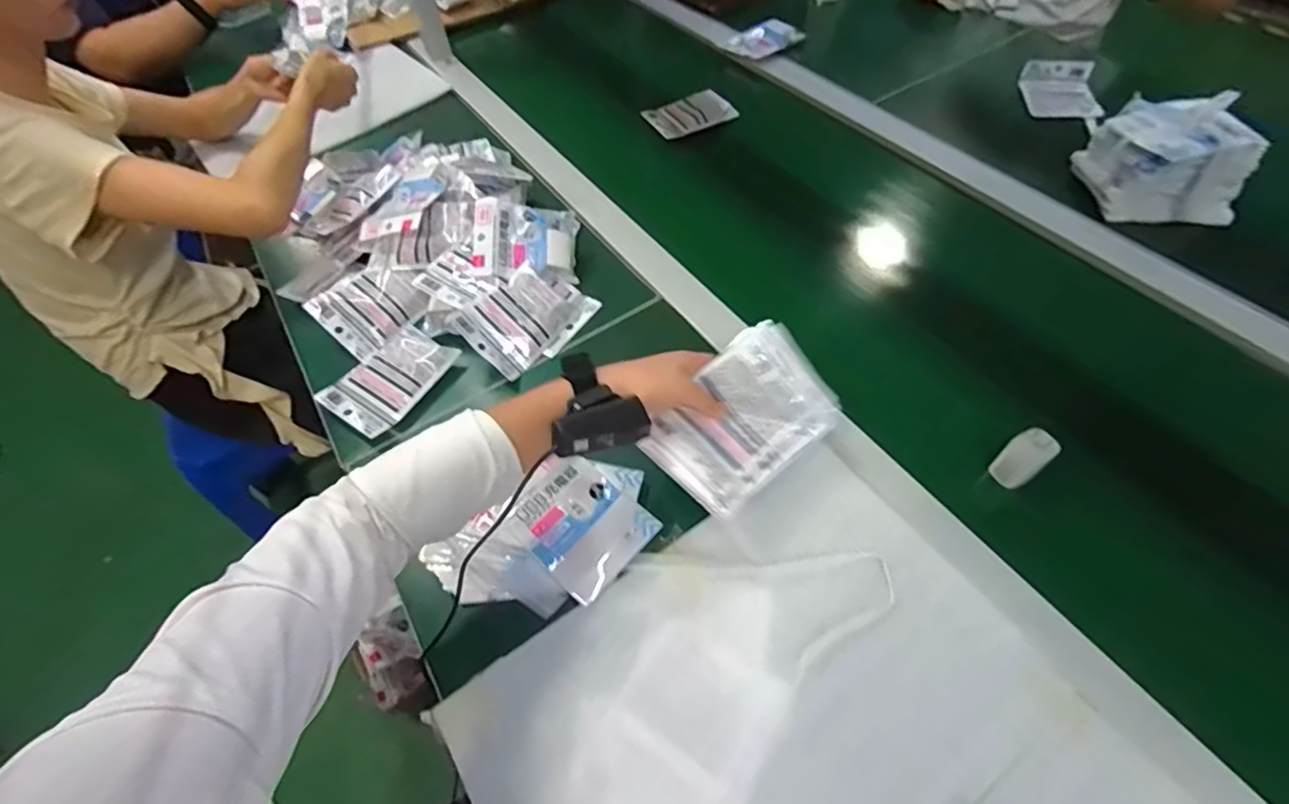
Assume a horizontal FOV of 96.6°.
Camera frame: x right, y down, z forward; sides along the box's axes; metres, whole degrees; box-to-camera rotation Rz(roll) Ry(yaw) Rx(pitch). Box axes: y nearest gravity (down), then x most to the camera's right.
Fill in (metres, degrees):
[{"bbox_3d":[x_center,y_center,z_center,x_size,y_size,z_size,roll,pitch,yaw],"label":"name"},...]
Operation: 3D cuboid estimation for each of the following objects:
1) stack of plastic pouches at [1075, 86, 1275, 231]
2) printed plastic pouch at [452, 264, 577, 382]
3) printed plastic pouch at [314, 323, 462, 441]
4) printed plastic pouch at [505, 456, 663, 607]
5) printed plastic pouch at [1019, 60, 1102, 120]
[{"bbox_3d":[0.649,-0.303,0.715,0.157,0.094,0.141,-5,55,1],"label":"stack of plastic pouches"},{"bbox_3d":[-0.145,-0.095,0.660,0.093,0.019,0.119,44,66,-4],"label":"printed plastic pouch"},{"bbox_3d":[-0.283,-0.030,0.633,0.091,0.026,0.129,25,61,21],"label":"printed plastic pouch"},{"bbox_3d":[-0.057,0.111,0.521,0.112,0.019,0.095,36,65,26],"label":"printed plastic pouch"},{"bbox_3d":[0.644,-0.485,0.885,0.105,0.031,0.119,2,55,6],"label":"printed plastic pouch"}]

